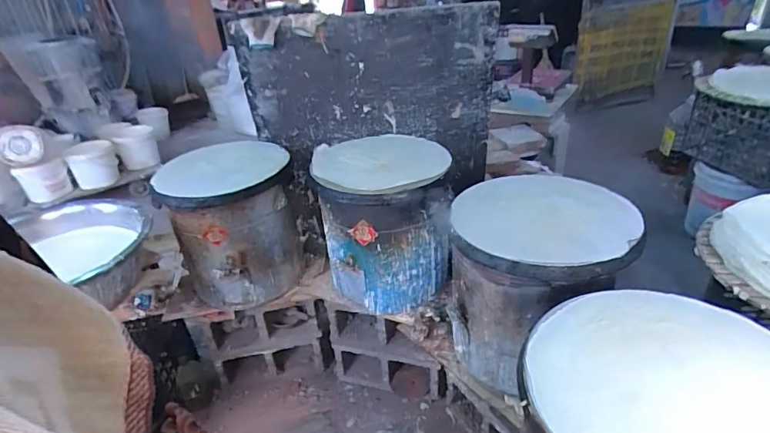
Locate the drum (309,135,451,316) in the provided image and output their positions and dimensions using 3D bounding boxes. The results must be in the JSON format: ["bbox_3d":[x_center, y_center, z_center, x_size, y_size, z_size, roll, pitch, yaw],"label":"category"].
[{"bbox_3d":[-0.003,0.020,1.317,0.359,0.426,0.333,-2,30,5],"label":"drum"}]

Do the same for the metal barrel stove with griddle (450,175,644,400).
[{"bbox_3d":[0.320,0.169,1.031,0.380,0.395,0.391,-3,30,2],"label":"metal barrel stove with griddle"}]

